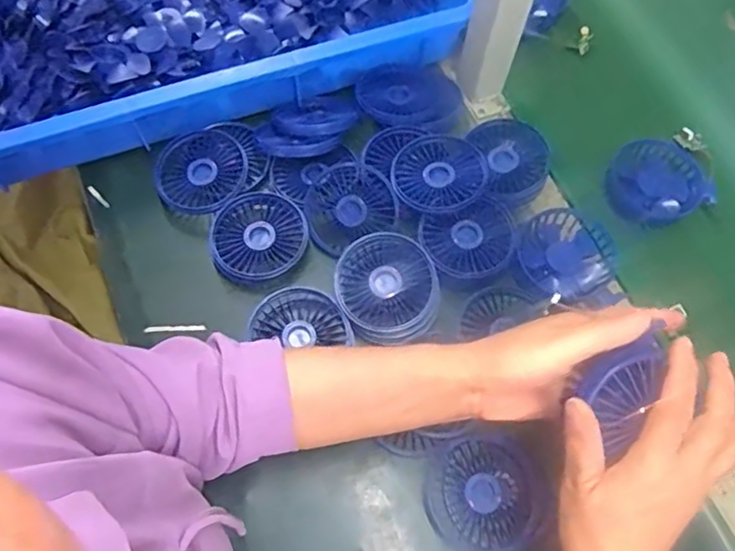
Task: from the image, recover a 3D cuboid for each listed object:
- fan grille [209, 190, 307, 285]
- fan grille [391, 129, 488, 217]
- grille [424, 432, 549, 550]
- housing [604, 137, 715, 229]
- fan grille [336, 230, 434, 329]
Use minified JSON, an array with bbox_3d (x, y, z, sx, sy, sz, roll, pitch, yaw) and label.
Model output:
[{"bbox_3d":[-0.106,-0.038,0.578,0.092,0.019,0.089,1,65,-3],"label":"fan grille"},{"bbox_3d":[0.072,-0.101,0.583,0.084,0.012,0.097,31,67,10],"label":"fan grille"},{"bbox_3d":[0.095,0.176,0.483,0.093,0.015,0.089,-11,77,15],"label":"grille"},{"bbox_3d":[0.291,-0.094,0.604,0.100,0.029,0.086,-21,69,-13],"label":"housing"},{"bbox_3d":[0.015,0.005,0.548,0.087,0.014,0.087,0,82,1],"label":"fan grille"}]

